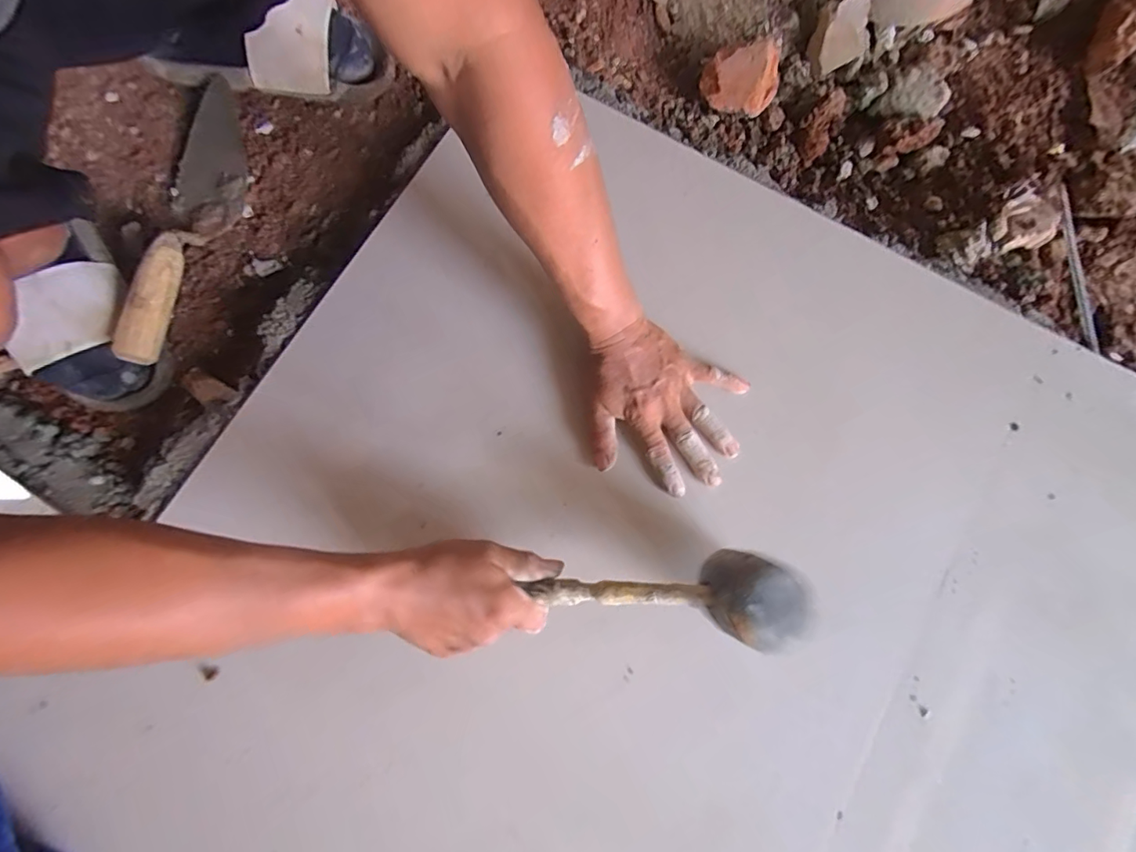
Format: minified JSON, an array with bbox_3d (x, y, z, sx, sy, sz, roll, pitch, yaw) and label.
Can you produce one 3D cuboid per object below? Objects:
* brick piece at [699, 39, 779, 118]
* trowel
[{"bbox_3d":[0.189,-0.386,0.538,0.081,0.051,0.079,2,79,0],"label":"brick piece"},{"bbox_3d":[-0.387,-0.208,0.497,0.079,0.061,0.304,7,80,3],"label":"trowel"}]

